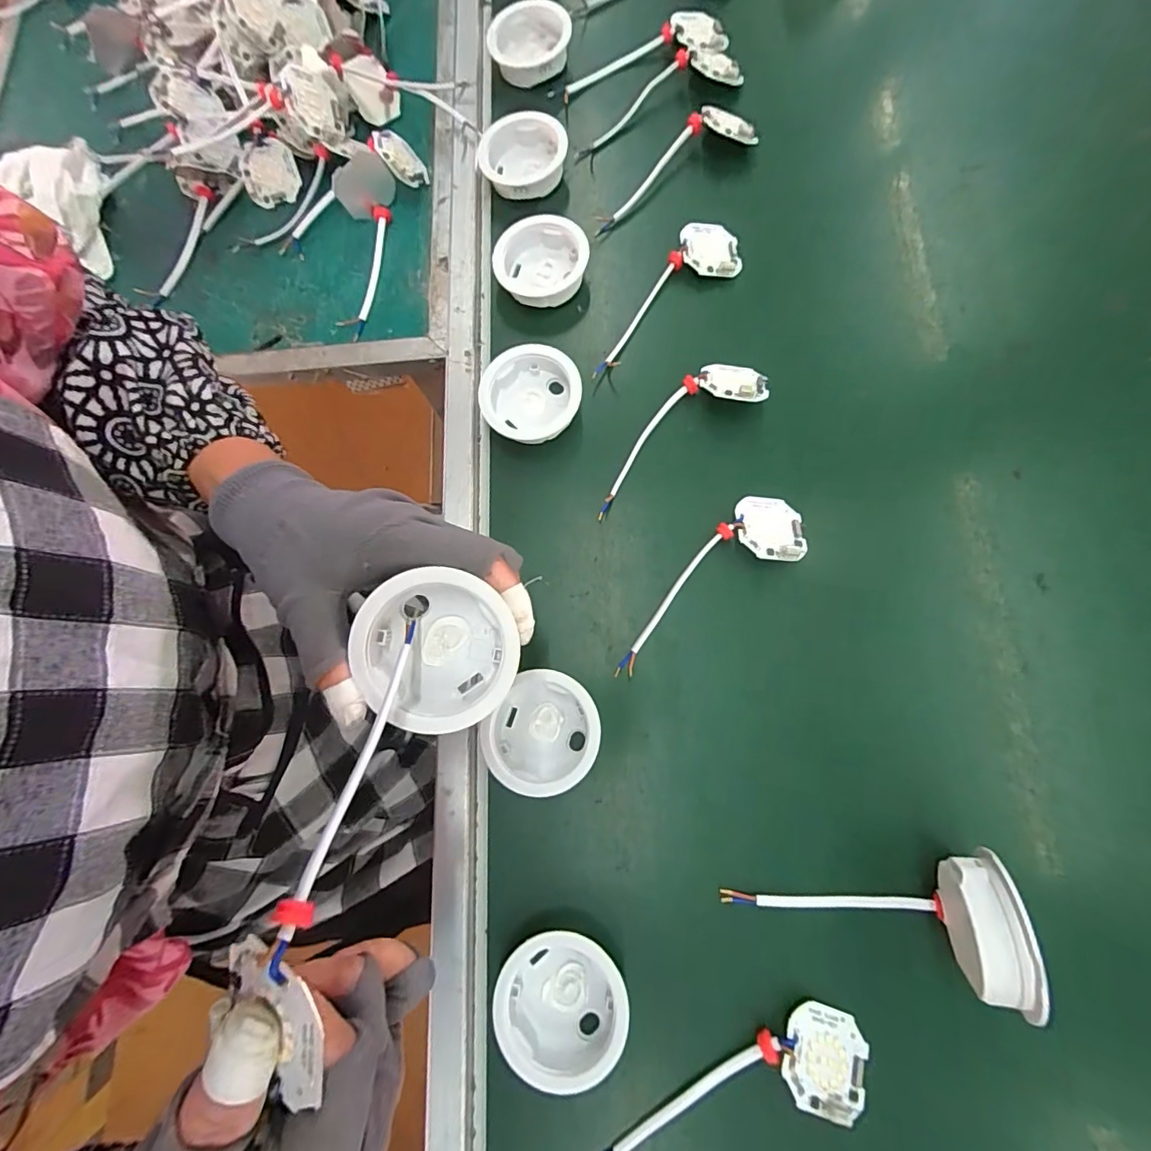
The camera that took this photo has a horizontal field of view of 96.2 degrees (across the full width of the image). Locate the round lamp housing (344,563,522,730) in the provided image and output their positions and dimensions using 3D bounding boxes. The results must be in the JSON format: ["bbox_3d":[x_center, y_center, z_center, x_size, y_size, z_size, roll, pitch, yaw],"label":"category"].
[{"bbox_3d":[-0.063,0.035,0.243,0.068,0.028,0.068,0,91,-8],"label":"round lamp housing"}]

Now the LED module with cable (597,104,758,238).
[{"bbox_3d":[0.072,-0.335,0.421,0.148,0.023,0.044,-30,78,-3],"label":"LED module with cable"}]

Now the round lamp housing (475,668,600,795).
[{"bbox_3d":[-0.020,0.099,0.324,0.067,0.022,0.072,-1,78,3],"label":"round lamp housing"}]

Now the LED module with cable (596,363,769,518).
[{"bbox_3d":[0.068,-0.106,0.364,0.153,0.030,0.047,-36,78,-4],"label":"LED module with cable"}]

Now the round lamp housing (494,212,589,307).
[{"bbox_3d":[-0.027,-0.246,0.404,0.070,0.021,0.063,7,78,5],"label":"round lamp housing"}]

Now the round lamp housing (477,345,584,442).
[{"bbox_3d":[-0.033,-0.129,0.376,0.070,0.024,0.067,-1,78,3],"label":"round lamp housing"}]

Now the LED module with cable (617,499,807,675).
[{"bbox_3d":[0.089,0.006,0.343,0.161,0.016,0.051,-41,79,-6],"label":"LED module with cable"}]

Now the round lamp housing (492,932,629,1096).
[{"bbox_3d":[-0.007,0.239,0.291,0.072,0.024,0.070,-1,78,3],"label":"round lamp housing"}]

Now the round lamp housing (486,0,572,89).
[{"bbox_3d":[-0.041,-0.471,0.458,0.070,0.021,0.075,-1,78,3],"label":"round lamp housing"}]

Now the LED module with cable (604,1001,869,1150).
[{"bbox_3d":[0.085,0.289,0.275,0.160,0.016,0.047,-30,78,-3],"label":"LED module with cable"}]

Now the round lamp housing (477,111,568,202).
[{"bbox_3d":[-0.044,-0.347,0.428,0.071,0.018,0.070,-1,78,3],"label":"round lamp housing"}]

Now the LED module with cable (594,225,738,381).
[{"bbox_3d":[0.077,-0.208,0.395,0.051,0.014,0.160,30,81,9],"label":"LED module with cable"}]

